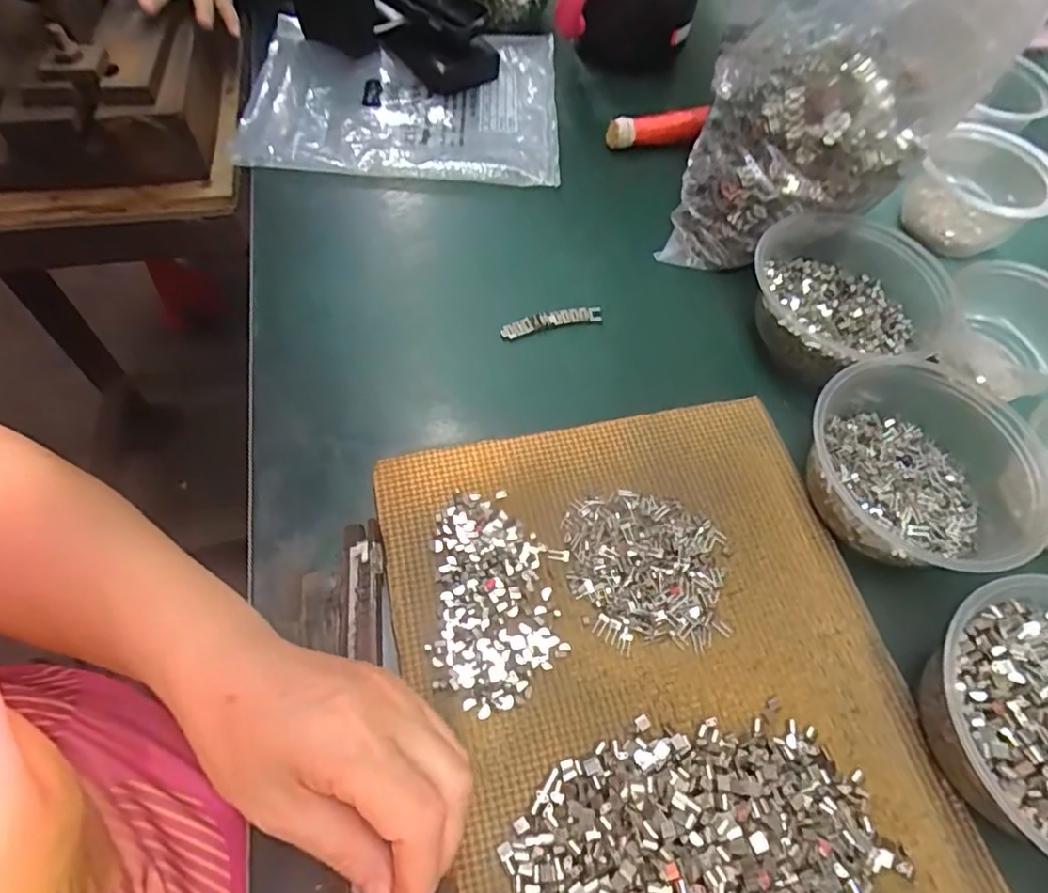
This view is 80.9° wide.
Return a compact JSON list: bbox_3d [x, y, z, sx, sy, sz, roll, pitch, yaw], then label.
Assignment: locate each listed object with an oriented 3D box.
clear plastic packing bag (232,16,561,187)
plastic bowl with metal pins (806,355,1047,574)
[{"bbox_3d":[-0.112,-0.331,0.580,0.283,0.014,0.224,1,59,-4],"label":"clear plastic packing bag"},{"bbox_3d":[0.244,0.008,0.379,0.127,0.055,0.138,2,59,-4],"label":"plastic bowl with metal pins"}]

